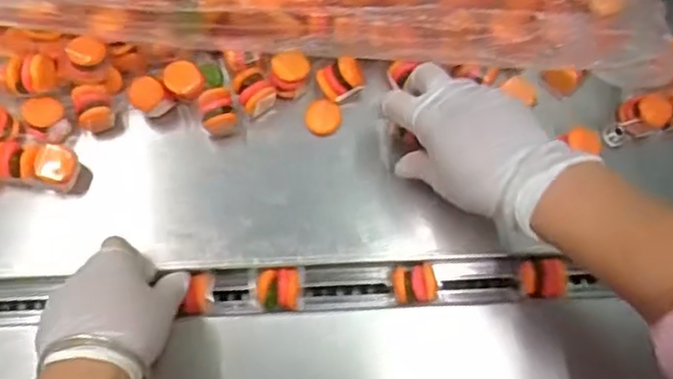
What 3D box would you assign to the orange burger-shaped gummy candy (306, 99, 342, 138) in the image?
[{"bbox_3d":[-0.011,-0.058,0.548,0.028,0.011,0.028,5,73,1],"label":"orange burger-shaped gummy candy"}]

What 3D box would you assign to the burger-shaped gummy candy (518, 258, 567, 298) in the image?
[{"bbox_3d":[0.158,0.068,0.517,0.032,0.025,0.027,5,73,2],"label":"burger-shaped gummy candy"}]

